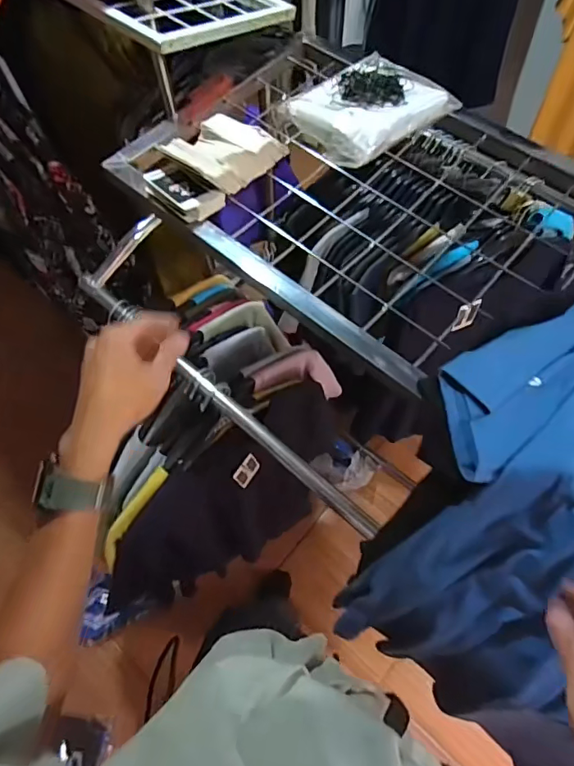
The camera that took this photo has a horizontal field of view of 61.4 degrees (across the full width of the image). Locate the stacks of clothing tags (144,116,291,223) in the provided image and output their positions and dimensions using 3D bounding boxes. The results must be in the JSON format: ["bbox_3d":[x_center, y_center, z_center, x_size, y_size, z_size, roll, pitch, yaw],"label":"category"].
[{"bbox_3d":[-0.089,-0.268,0.583,0.158,0.053,0.089,-42,69,-17],"label":"stacks of clothing tags"}]

